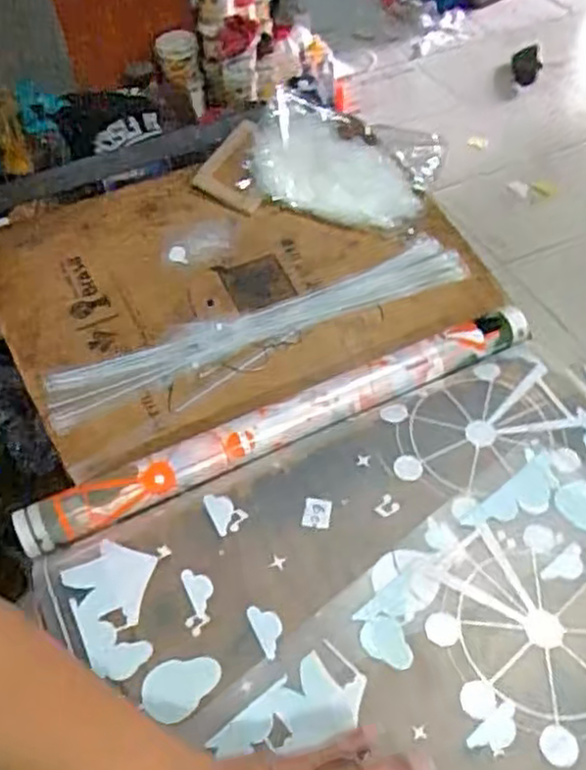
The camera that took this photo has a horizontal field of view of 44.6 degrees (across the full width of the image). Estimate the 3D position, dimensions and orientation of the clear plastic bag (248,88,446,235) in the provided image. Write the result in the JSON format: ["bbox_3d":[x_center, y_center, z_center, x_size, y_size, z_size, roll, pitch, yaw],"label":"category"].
[{"bbox_3d":[0.070,-0.312,0.992,0.243,0.073,0.193,19,56,17],"label":"clear plastic bag"}]

